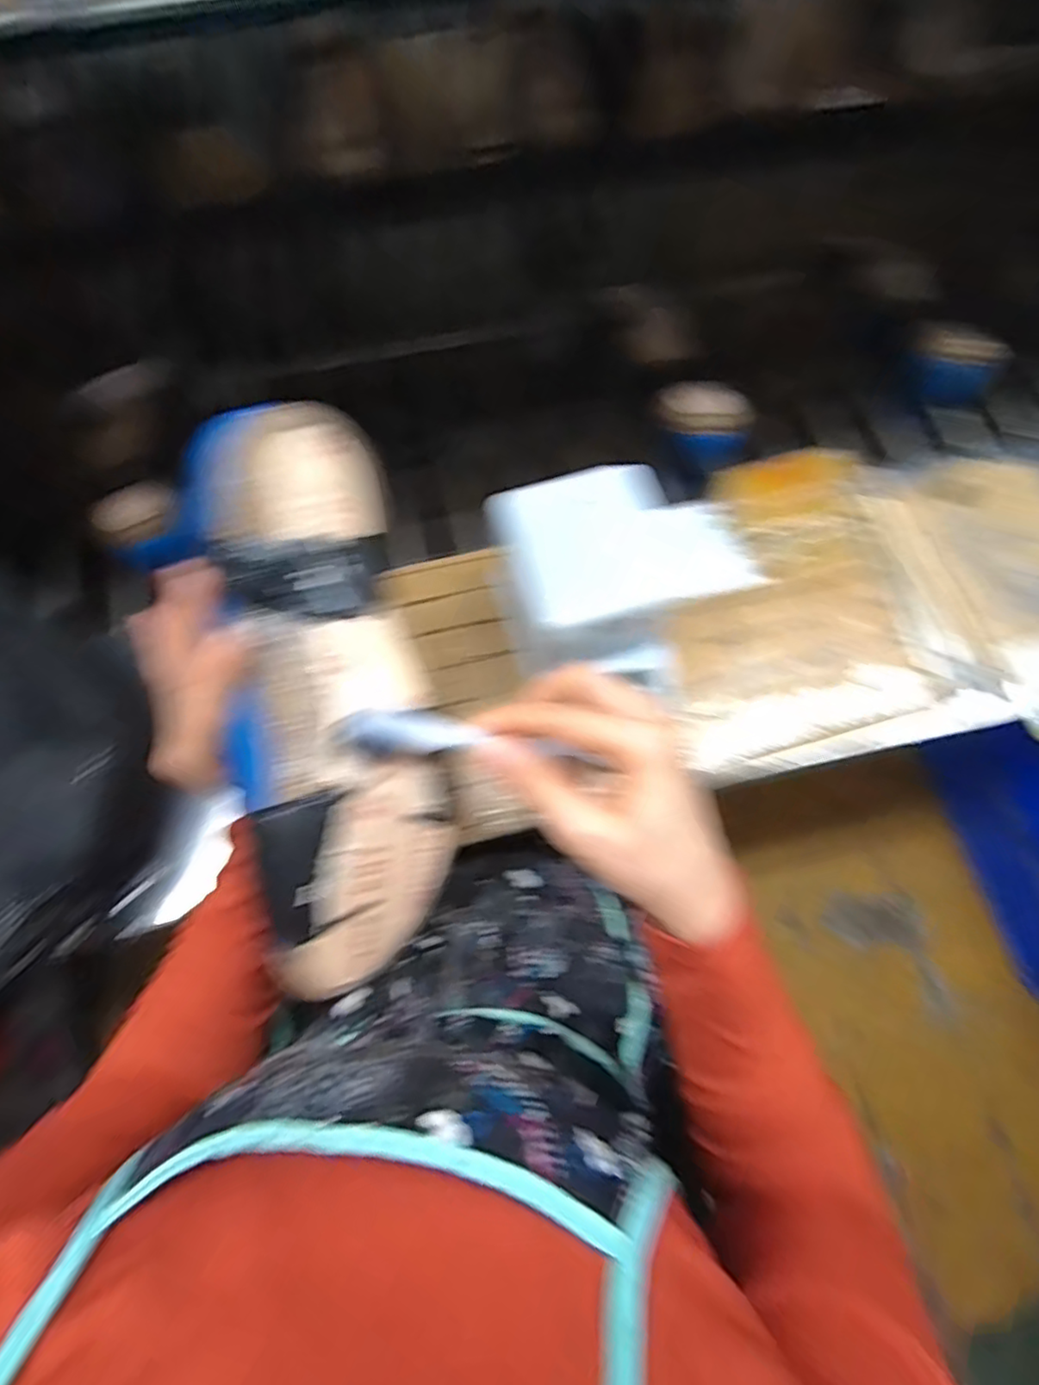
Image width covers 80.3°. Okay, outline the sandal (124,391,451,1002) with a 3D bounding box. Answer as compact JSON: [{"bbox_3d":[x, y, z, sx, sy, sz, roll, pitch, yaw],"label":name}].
[{"bbox_3d":[-0.081,0.004,0.256,0.079,0.046,0.234,-10,92,-3],"label":"sandal"}]

